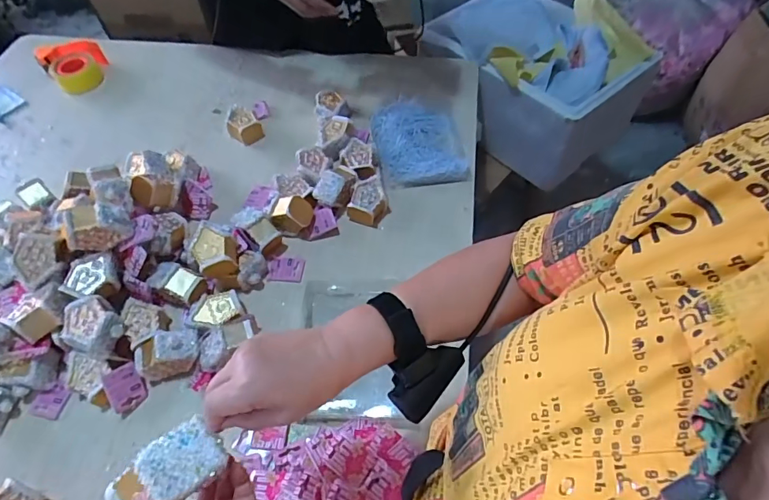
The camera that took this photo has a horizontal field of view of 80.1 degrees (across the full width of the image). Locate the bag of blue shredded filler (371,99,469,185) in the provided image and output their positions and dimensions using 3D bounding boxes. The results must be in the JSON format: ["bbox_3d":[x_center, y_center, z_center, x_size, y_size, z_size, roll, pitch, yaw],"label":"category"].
[{"bbox_3d":[0.069,-0.226,0.933,0.175,0.035,0.218,-6,57,-3],"label":"bag of blue shredded filler"}]

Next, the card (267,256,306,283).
[{"bbox_3d":[-0.169,0.033,0.781,0.059,0.006,0.044,6,72,2],"label":"card"}]

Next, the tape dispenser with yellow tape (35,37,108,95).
[{"bbox_3d":[-0.720,-0.433,1.071,0.128,0.058,0.156,-37,63,-21],"label":"tape dispenser with yellow tape"}]

